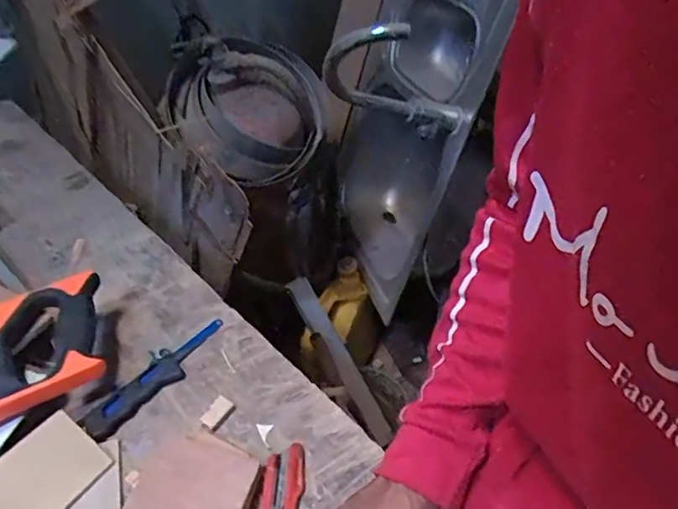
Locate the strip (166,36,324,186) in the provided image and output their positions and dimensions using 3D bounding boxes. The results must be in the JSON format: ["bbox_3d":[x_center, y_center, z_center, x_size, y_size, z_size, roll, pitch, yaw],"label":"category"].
[{"bbox_3d":[-0.155,-0.244,0.972,0.297,0.122,0.264,1,83,-35],"label":"strip"}]

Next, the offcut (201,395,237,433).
[{"bbox_3d":[-0.114,0.146,0.515,0.020,0.008,0.033,30,54,26],"label":"offcut"}]

